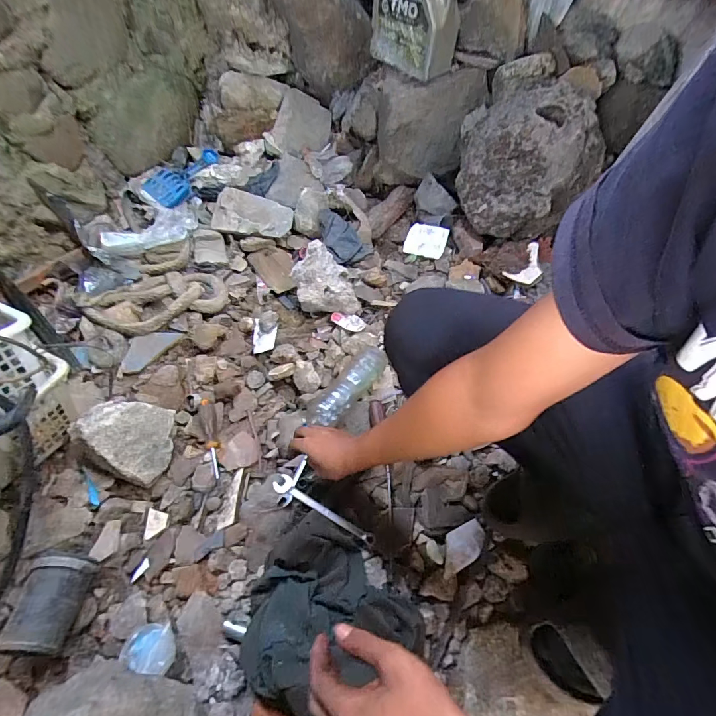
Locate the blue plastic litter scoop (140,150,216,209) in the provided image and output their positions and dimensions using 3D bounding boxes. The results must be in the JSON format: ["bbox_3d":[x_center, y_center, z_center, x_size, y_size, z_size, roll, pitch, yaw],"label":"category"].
[{"bbox_3d":[-0.485,-0.502,1.097,0.095,0.040,0.237,20,61,13],"label":"blue plastic litter scoop"}]

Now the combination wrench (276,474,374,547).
[{"bbox_3d":[-0.053,0.247,0.649,0.183,0.013,0.027,32,63,0],"label":"combination wrench"}]

